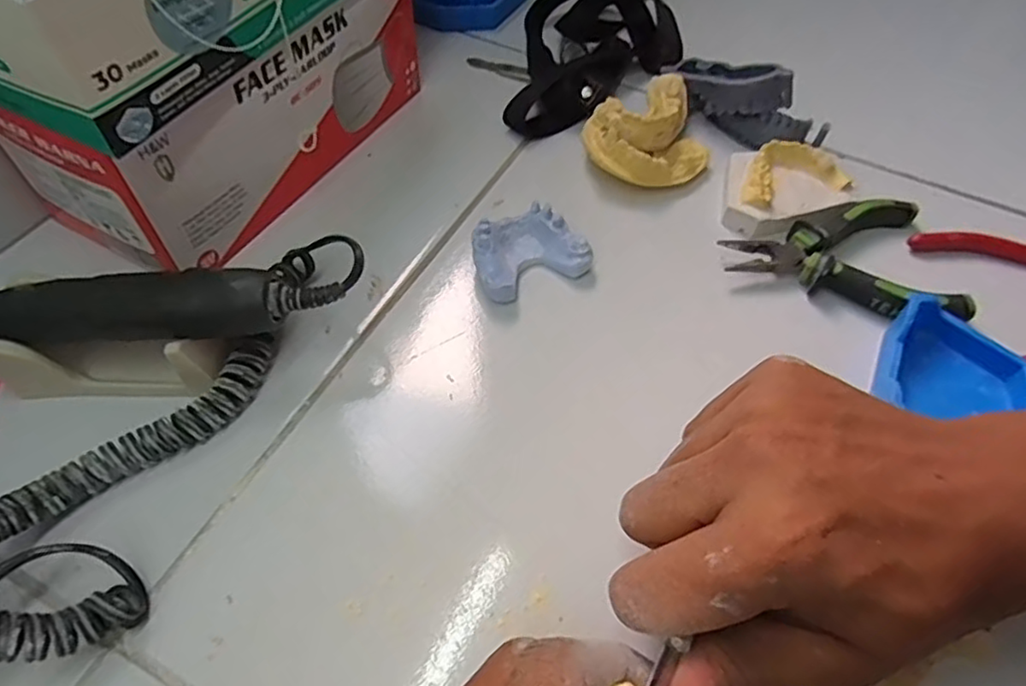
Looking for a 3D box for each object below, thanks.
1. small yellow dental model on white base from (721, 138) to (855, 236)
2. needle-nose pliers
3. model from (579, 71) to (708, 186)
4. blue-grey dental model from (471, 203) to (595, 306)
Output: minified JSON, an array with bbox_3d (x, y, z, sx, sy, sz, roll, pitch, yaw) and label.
[{"bbox_3d":[0.148,-0.086,0.353,0.066,0.021,0.054,-5,55,-6],"label":"small yellow dental model on white base"},{"bbox_3d":[0.166,-0.041,0.327,0.108,0.018,0.074,-3,55,-4],"label":"needle-nose pliers"},{"bbox_3d":[0.075,-0.123,0.369,0.069,0.033,0.070,1,55,-2],"label":"model"},{"bbox_3d":[0.006,-0.046,0.325,0.056,0.022,0.044,-22,59,-16],"label":"blue-grey dental model"}]

